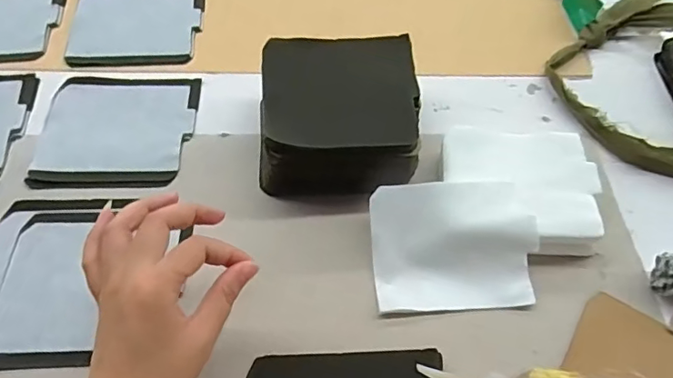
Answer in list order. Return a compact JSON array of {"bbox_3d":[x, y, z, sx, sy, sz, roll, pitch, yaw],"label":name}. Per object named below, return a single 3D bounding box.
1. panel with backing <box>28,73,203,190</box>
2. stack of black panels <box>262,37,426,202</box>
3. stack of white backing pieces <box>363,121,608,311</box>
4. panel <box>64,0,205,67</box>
[{"bbox_3d":[-0.204,-0.060,0.500,0.136,0.004,0.133,0,56,-4],"label":"panel with backing"},{"bbox_3d":[0.003,-0.067,0.484,0.134,0.064,0.139,2,56,-3],"label":"stack of black panels"},{"bbox_3d":[0.125,0.019,0.449,0.192,0.037,0.151,-1,56,-5],"label":"stack of white backing pieces"},{"bbox_3d":[-0.218,-0.187,0.587,0.136,0.006,0.130,-3,56,-6],"label":"panel"}]

